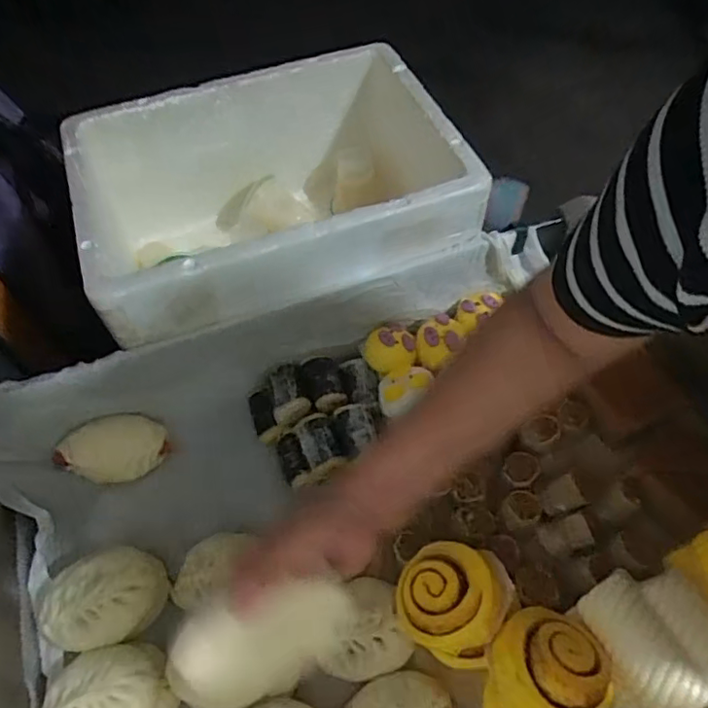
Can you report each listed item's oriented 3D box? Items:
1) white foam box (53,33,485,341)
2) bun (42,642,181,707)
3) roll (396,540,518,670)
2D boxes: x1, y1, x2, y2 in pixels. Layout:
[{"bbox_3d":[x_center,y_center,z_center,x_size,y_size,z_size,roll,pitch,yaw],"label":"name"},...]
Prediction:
[{"bbox_3d":[-0.107,-0.192,0.789,0.451,0.225,0.344,-19,57,-9],"label":"white foam box"},{"bbox_3d":[-0.235,0.325,0.540,0.116,0.059,0.090,-19,57,-9],"label":"bun"},{"bbox_3d":[0.096,0.233,0.554,0.102,0.057,0.100,-2,56,2],"label":"roll"}]

